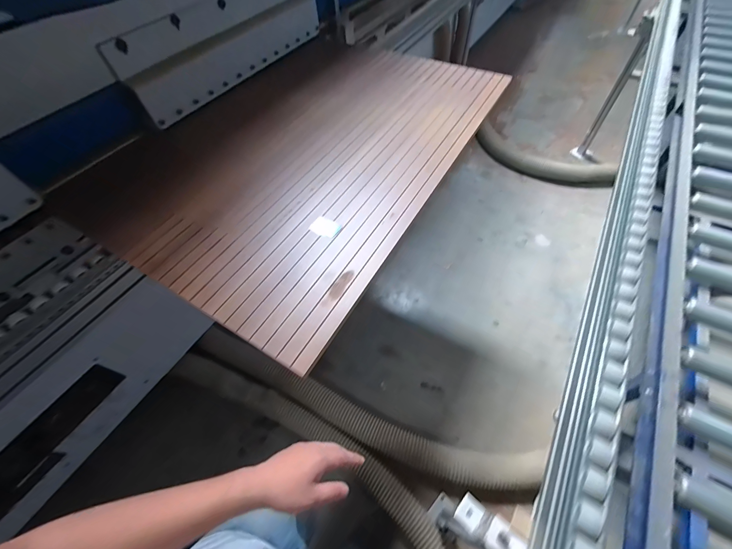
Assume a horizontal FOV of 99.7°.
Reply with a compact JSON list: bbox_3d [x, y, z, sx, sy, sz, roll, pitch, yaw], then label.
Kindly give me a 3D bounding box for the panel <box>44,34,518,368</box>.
[{"bbox_3d":[-0.148,-0.395,0.864,0.781,0.022,1.092,26,61,19],"label":"panel"}]

